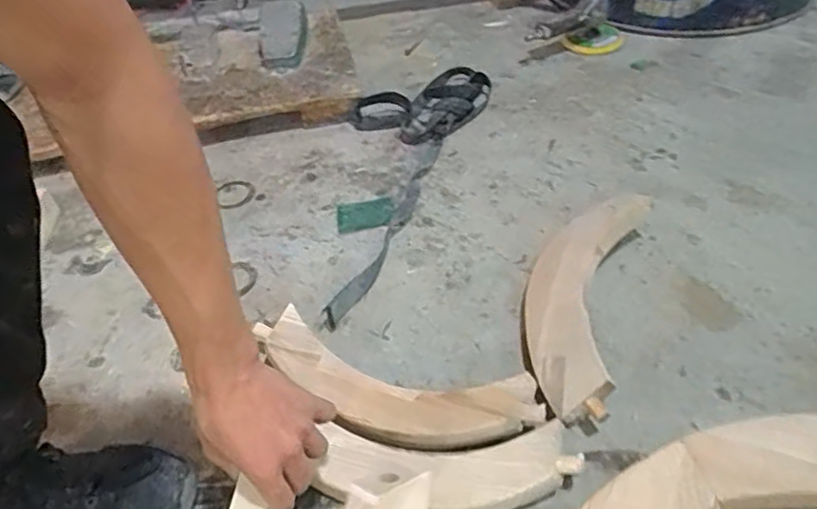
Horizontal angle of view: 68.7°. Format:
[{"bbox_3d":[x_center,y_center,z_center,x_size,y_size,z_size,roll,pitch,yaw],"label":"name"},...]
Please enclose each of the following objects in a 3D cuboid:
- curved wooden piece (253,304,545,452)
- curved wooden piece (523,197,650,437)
[{"bbox_3d":[-0.025,0.143,0.635,0.322,0.051,0.110,13,50,19],"label":"curved wooden piece"},{"bbox_3d":[0.197,0.039,0.695,0.116,0.068,0.326,12,49,18],"label":"curved wooden piece"}]

